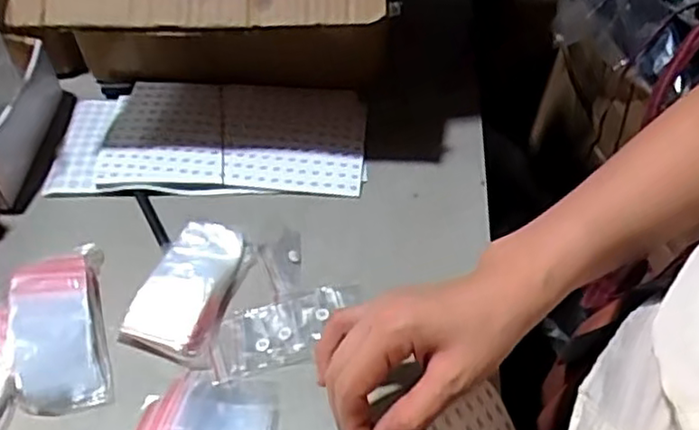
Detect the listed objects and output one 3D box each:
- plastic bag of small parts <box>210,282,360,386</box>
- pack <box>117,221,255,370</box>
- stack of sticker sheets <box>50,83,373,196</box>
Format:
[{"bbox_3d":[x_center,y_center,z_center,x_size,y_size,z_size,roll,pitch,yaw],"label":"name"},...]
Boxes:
[{"bbox_3d":[-0.046,0.088,0.509,0.120,0.012,0.058,-13,51,-10],"label":"plastic bag of small parts"},{"bbox_3d":[-0.124,0.054,0.519,0.065,0.024,0.117,13,52,12],"label":"pack"},{"bbox_3d":[-0.129,-0.078,0.639,0.281,0.018,0.138,-2,51,0],"label":"stack of sticker sheets"}]

